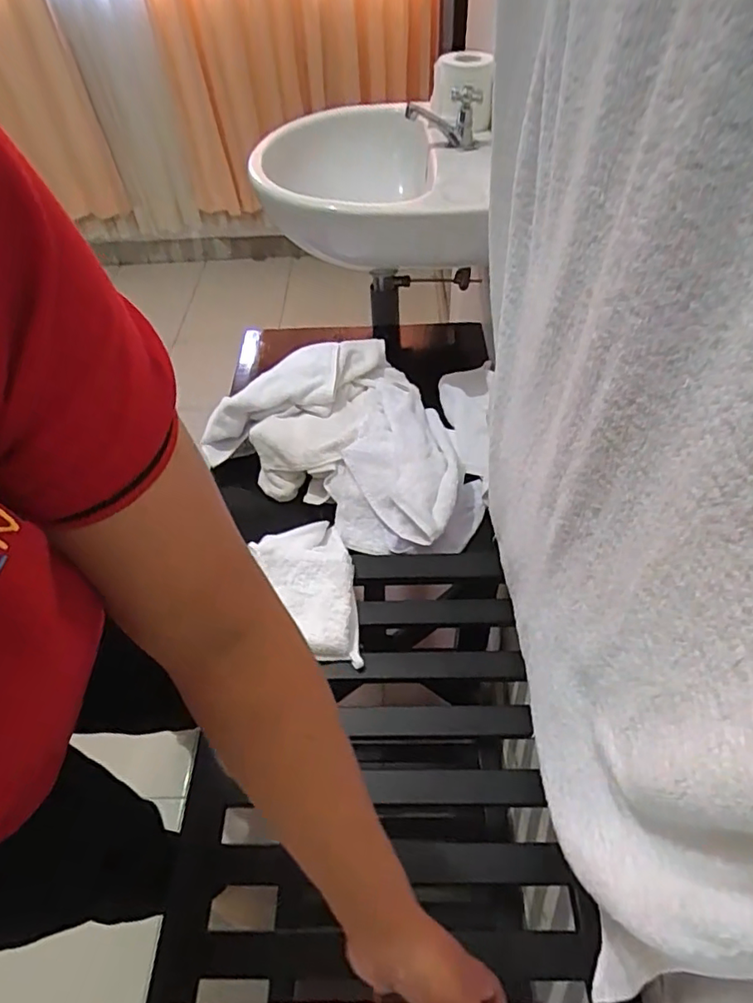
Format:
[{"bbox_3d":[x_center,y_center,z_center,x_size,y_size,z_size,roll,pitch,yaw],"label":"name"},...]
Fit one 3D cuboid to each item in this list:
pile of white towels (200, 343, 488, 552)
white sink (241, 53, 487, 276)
[{"bbox_3d":[-0.040,-0.125,0.892,0.448,0.123,0.419,4,50,7],"label":"pile of white towels"},{"bbox_3d":[0.000,-0.582,0.972,0.422,0.210,0.430,5,50,8],"label":"white sink"}]

